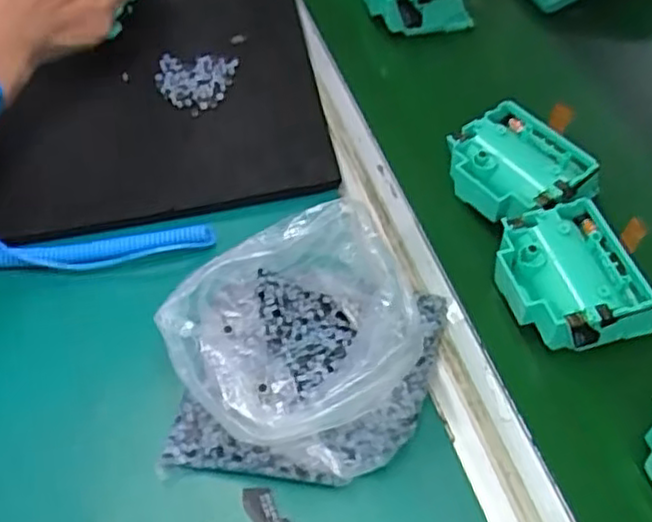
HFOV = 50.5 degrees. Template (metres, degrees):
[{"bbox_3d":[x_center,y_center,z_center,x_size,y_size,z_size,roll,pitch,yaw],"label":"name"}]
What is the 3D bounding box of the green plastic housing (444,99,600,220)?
[{"bbox_3d":[0.118,-0.057,0.428,0.071,0.030,0.080,-29,58,-20],"label":"green plastic housing"}]

